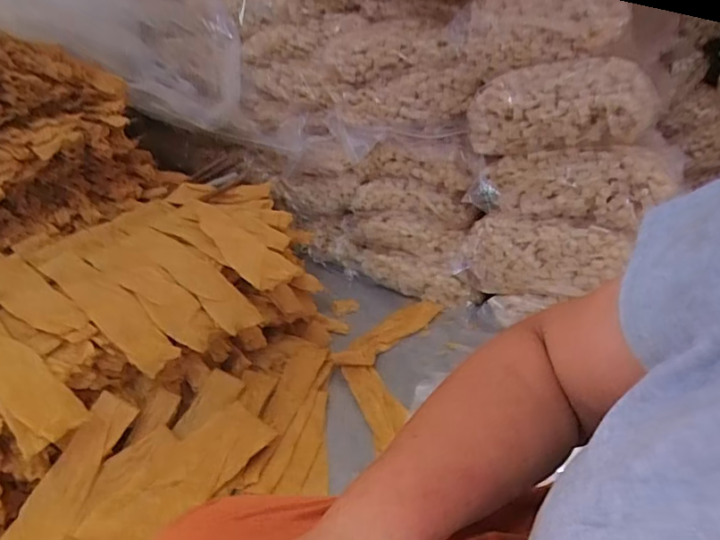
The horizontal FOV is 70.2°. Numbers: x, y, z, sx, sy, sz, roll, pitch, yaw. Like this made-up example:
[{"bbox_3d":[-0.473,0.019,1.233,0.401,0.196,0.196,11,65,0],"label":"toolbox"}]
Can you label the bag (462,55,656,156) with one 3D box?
[{"bbox_3d":[0.391,-0.322,1.026,0.338,0.156,0.076,1,28,31],"label":"bag"}]

